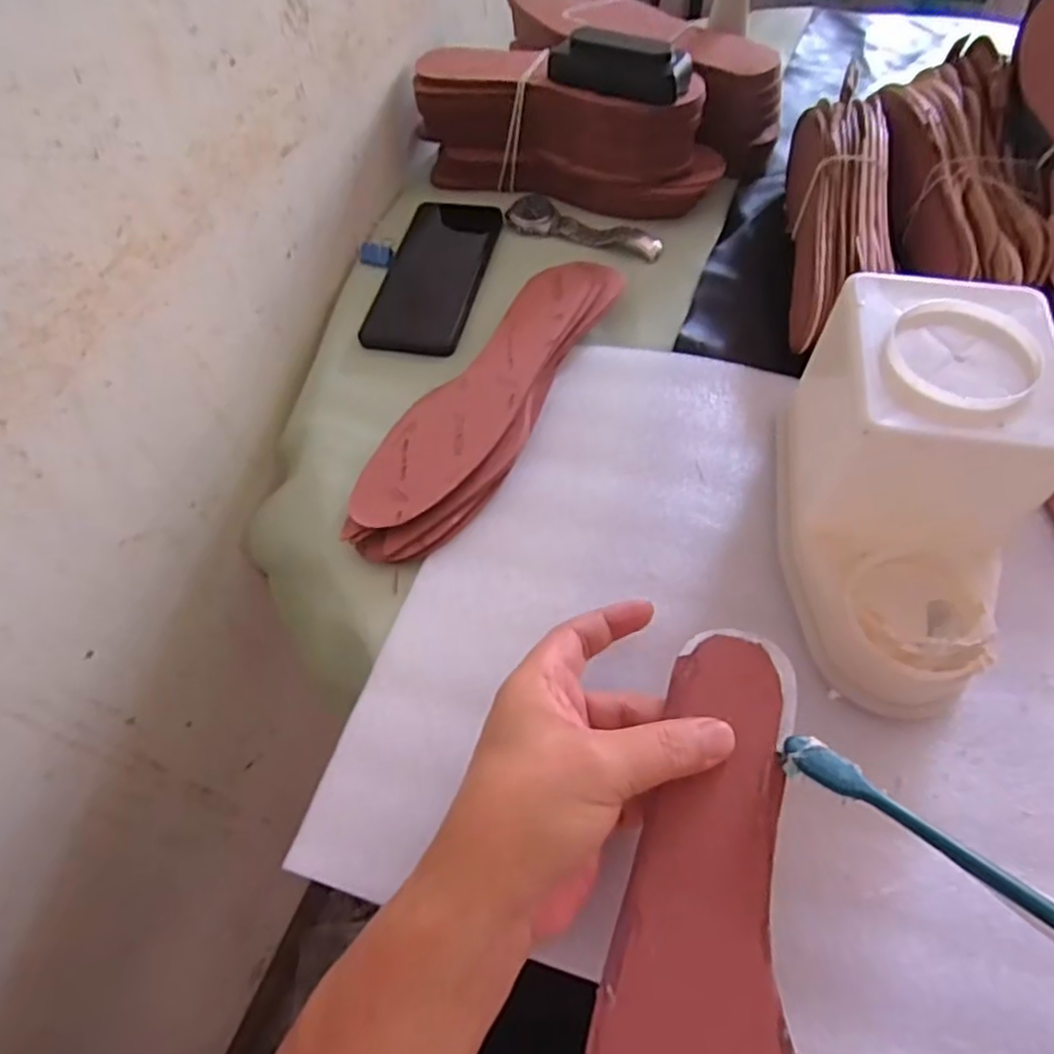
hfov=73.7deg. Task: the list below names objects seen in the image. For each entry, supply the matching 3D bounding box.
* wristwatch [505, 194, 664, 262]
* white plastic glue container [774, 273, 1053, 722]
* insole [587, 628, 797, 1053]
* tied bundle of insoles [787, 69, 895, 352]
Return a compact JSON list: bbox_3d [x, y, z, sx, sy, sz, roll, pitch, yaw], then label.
[{"bbox_3d":[0.048,-0.250,0.585,0.132,0.012,0.036,21,62,14],"label":"wristwatch"},{"bbox_3d":[0.197,-0.016,0.356,0.110,0.116,0.194,3,59,4],"label":"white plastic glue container"},{"bbox_3d":[0.067,0.157,0.259,0.071,0.015,0.243,8,64,7],"label":"insole"},{"bbox_3d":[0.227,-0.222,0.509,0.061,0.081,0.226,8,59,7],"label":"tied bundle of insoles"}]

